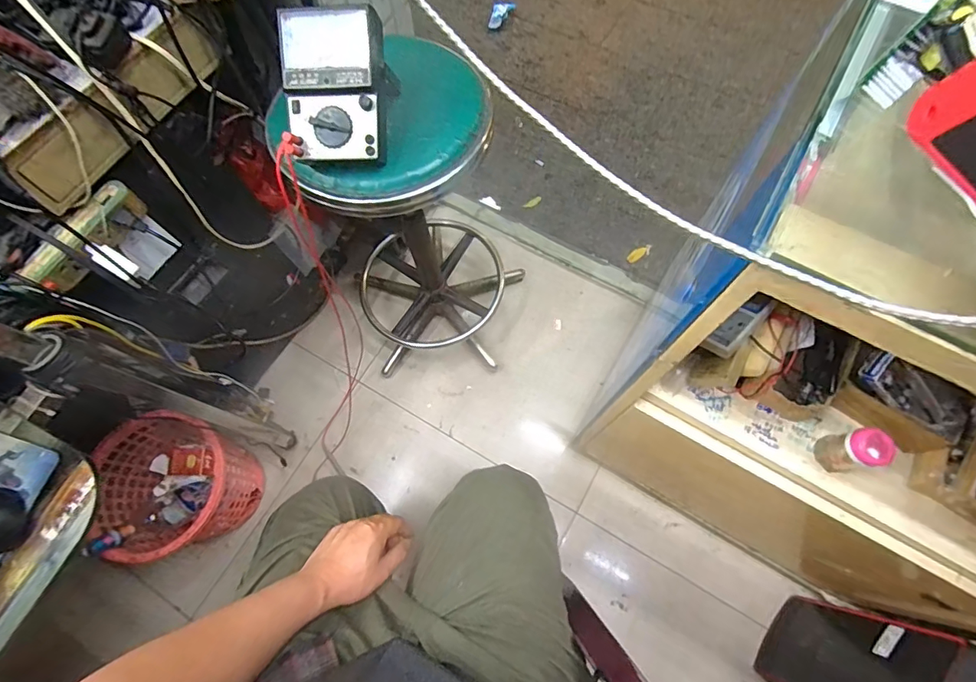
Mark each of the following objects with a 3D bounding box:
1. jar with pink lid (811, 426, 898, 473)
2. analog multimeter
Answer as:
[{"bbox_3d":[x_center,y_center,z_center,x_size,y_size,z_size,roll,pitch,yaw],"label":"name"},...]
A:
[{"bbox_3d":[0.435,0.131,0.567,0.038,0.081,0.041,-1,70,2],"label":"jar with pink lid"},{"bbox_3d":[-0.181,-0.298,0.553,0.110,0.041,0.164,3,98,2],"label":"analog multimeter"}]

